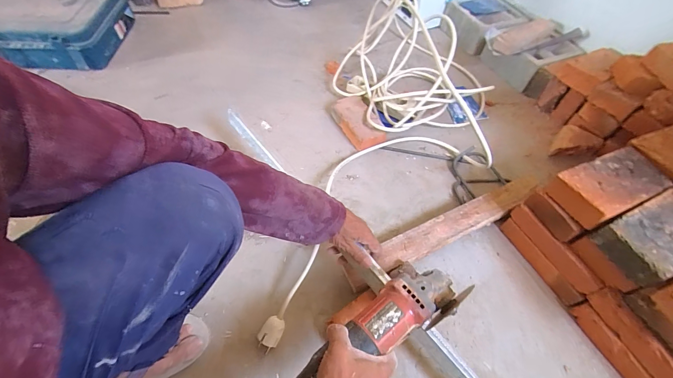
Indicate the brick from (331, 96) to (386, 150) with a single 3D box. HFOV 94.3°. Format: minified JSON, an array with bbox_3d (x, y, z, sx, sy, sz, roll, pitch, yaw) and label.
[{"bbox_3d":[0.056,-0.178,0.830,0.091,0.045,0.164,-21,59,-17],"label":"brick"}]

